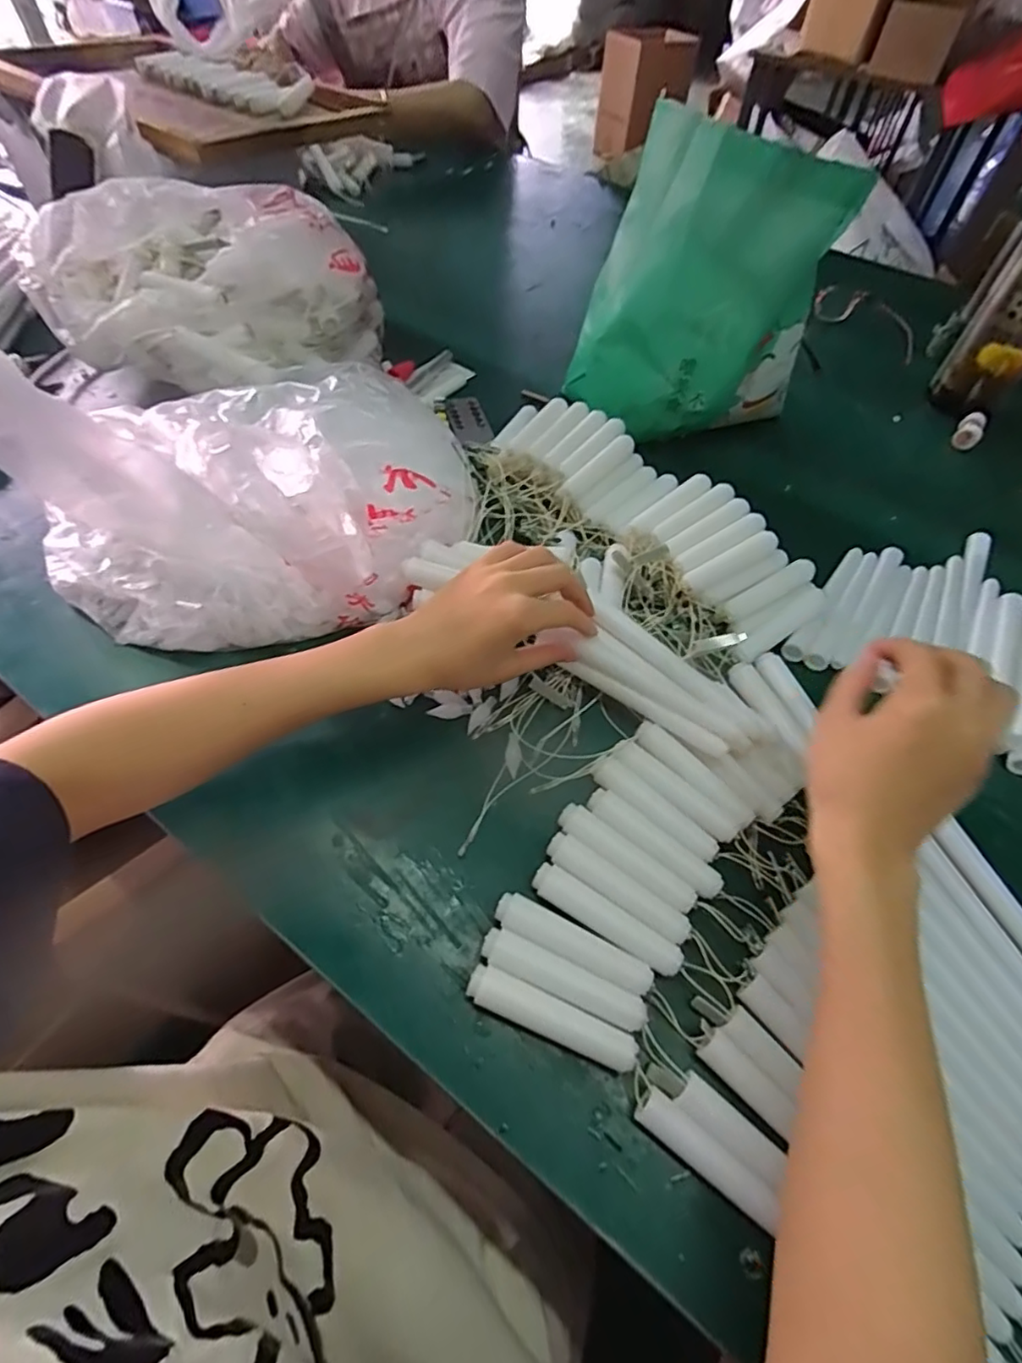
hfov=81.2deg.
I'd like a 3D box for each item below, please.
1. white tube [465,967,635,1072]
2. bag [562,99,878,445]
[{"bbox_3d":[0.020,0.172,0.306,0.087,0.013,0.017,21,57,10],"label":"white tube"},{"bbox_3d":[0.165,-0.339,0.547,0.198,0.240,0.127,30,60,16],"label":"bag"}]

